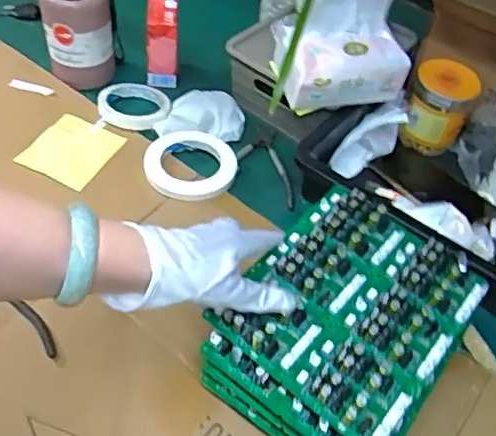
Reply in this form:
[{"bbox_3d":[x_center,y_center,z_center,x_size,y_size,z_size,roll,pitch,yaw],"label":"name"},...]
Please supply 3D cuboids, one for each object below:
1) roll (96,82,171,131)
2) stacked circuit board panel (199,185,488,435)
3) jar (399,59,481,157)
[{"bbox_3d":[-0.157,-0.155,0.778,0.097,0.020,0.093,4,49,-4],"label":"roll"},{"bbox_3d":[0.090,0.097,0.522,0.176,0.097,0.217,32,56,19],"label":"stacked circuit board panel"},{"bbox_3d":[0.261,-0.152,0.781,0.080,0.096,0.080,4,49,-4],"label":"jar"}]

